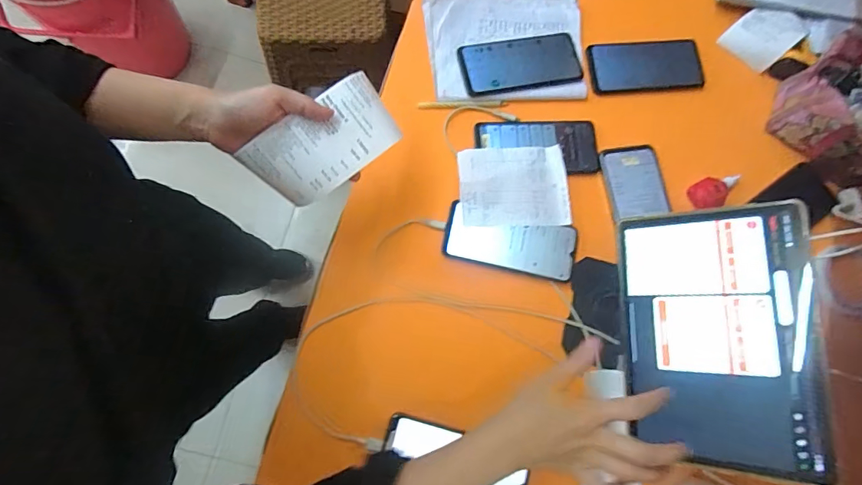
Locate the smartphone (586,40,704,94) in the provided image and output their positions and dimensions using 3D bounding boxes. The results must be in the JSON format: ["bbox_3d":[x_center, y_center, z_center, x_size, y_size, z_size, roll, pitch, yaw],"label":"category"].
[{"bbox_3d":[0.311,-0.253,0.636,0.169,0.006,0.072,-5,88,-5],"label":"smartphone"}]

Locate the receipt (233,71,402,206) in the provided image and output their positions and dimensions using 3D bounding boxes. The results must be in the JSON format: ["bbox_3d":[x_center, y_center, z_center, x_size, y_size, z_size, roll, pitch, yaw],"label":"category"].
[{"bbox_3d":[-0.104,-0.096,0.435,0.145,0.041,0.079,-42,103,-15],"label":"receipt"}]

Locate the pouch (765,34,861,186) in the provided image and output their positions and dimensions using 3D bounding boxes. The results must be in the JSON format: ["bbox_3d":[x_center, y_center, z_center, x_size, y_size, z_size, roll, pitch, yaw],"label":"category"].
[{"bbox_3d":[0.569,-0.182,0.579,0.155,0.082,0.175,40,78,3],"label":"pouch"}]

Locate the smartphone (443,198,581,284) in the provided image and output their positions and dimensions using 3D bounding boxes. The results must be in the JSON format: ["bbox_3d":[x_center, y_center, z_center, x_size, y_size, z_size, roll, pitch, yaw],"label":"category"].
[{"bbox_3d":[0.100,0.001,0.555,0.163,0.010,0.069,12,78,-3],"label":"smartphone"}]

